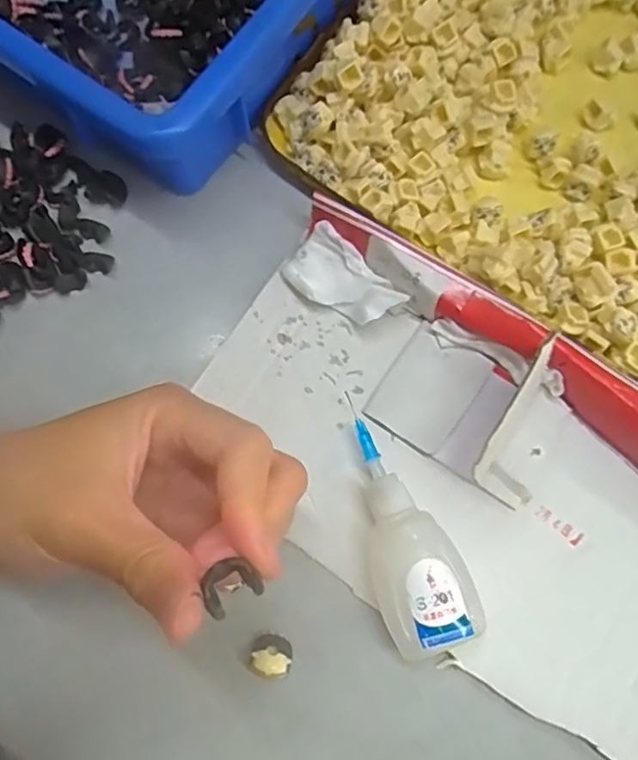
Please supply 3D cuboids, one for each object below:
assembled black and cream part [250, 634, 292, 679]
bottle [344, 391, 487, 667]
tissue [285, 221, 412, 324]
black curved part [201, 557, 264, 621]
[{"bbox_3d":[-0.018,0.107,0.227,0.015,0.017,0.014,0,74,0],"label":"assembled black and cream part"},{"bbox_3d":[0.033,0.062,0.231,0.034,0.023,0.098,-19,75,-5],"label":"bottle"},{"bbox_3d":[0.010,-0.044,0.262,0.052,0.016,0.030,43,79,11],"label":"tissue"},{"bbox_3d":[-0.023,0.053,0.148,0.014,0.005,0.011,-30,78,-5],"label":"black curved part"}]

